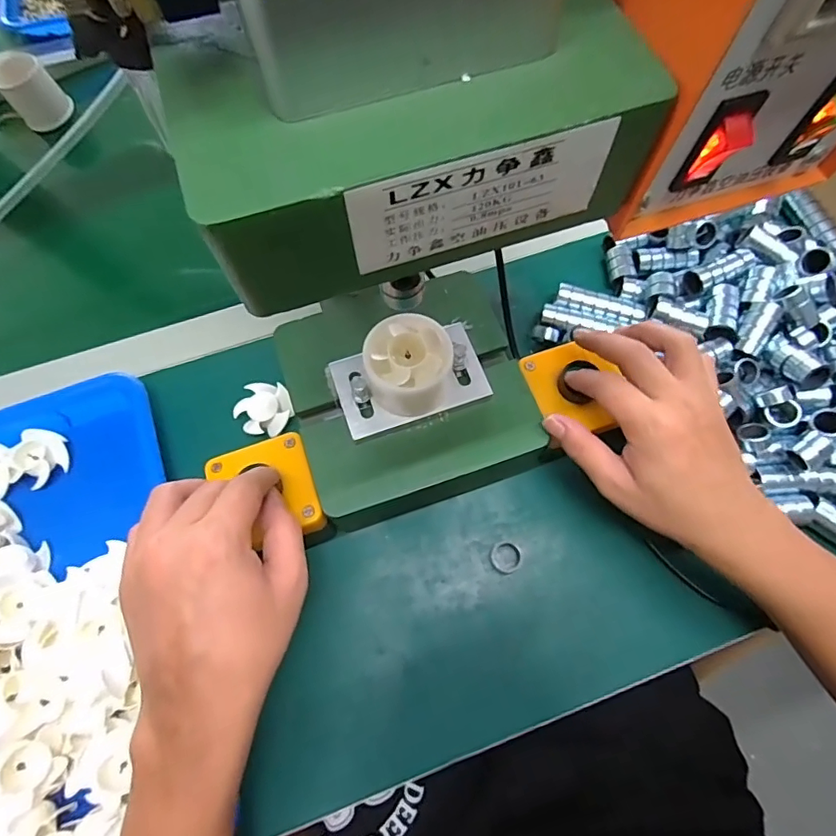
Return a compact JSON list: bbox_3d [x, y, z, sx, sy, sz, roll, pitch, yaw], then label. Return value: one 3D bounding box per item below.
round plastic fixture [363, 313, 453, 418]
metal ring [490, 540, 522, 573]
[{"bbox_3d":[-0.006,-0.034,0.333,0.054,0.040,0.052,0,68,1],"label":"round plastic fixture"},{"bbox_3d":[0.065,0.101,0.371,0.022,0.008,0.022,0,68,1],"label":"metal ring"}]

